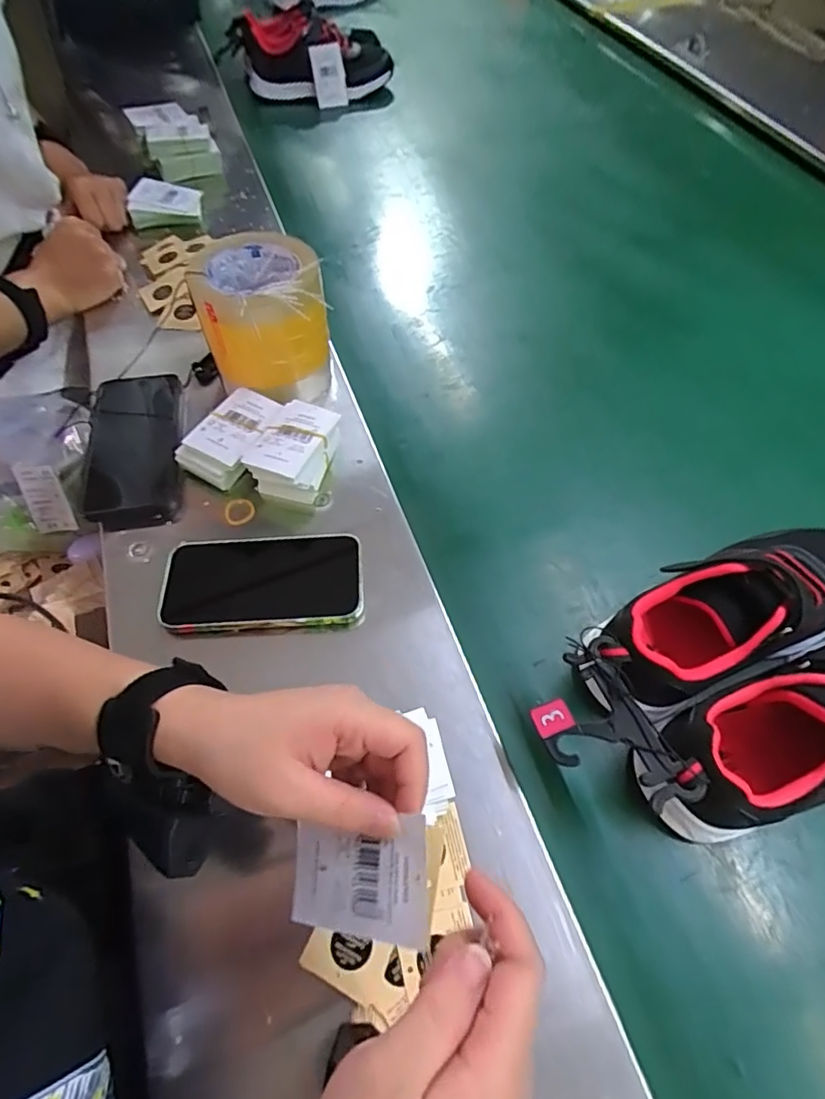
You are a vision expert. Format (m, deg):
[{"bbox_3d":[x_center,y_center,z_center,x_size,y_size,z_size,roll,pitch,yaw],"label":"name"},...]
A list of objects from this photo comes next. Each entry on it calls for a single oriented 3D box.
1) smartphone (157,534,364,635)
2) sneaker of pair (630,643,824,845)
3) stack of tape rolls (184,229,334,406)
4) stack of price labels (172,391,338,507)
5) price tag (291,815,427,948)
[{"bbox_3d":[-0.115,0.024,0.418,0.150,0.017,0.076,-4,57,-2],"label":"smartphone"},{"bbox_3d":[0.255,0.123,0.349,0.247,0.087,0.090,-18,62,-13],"label":"sneaker of pair"},{"bbox_3d":[-0.134,-0.207,0.497,0.100,0.115,0.113,-16,61,-10],"label":"stack of tape rolls"},{"bbox_3d":[-0.130,-0.085,0.480,0.121,0.055,0.096,18,60,8],"label":"stack of price labels"},{"bbox_3d":[-0.026,0.146,0.244,0.073,0.004,0.045,-15,61,31],"label":"price tag"}]

